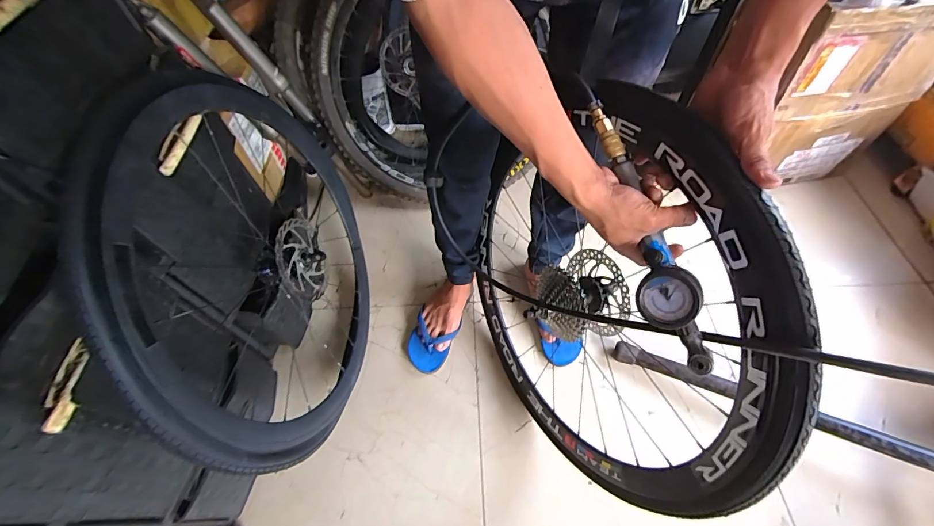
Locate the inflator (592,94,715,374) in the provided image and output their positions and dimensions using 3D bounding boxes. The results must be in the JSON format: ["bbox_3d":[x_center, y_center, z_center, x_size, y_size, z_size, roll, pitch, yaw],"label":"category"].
[{"bbox_3d":[0.196,-0.036,0.437,0.055,0.049,0.320,-14,79,-5],"label":"inflator"}]

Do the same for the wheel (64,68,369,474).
[{"bbox_3d":[-0.350,0.015,0.713,0.182,0.598,0.636,-13,57,-5],"label":"wheel"}]

